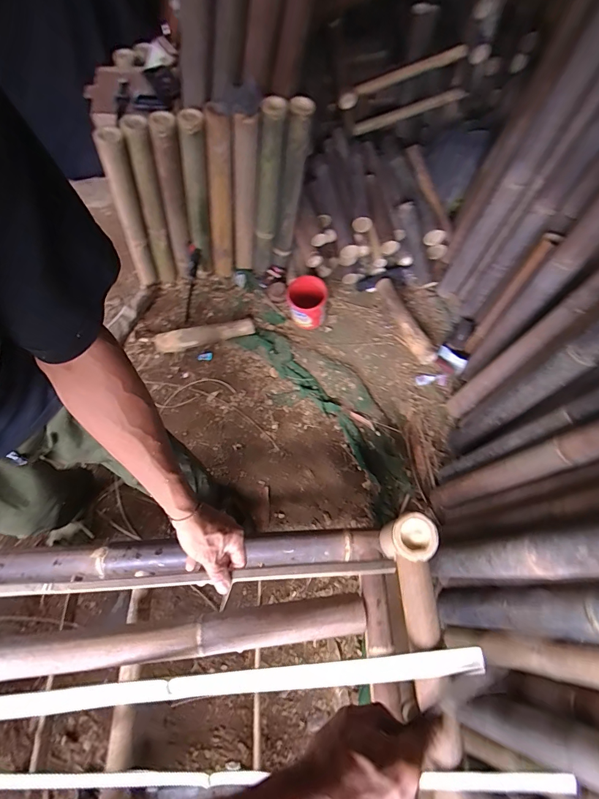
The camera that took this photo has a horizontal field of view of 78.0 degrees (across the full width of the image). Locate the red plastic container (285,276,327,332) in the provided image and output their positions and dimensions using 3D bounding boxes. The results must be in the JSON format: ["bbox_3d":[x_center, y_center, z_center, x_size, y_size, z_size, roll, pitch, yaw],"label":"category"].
[{"bbox_3d":[0.024,-0.368,1.412,0.155,0.149,0.147,-1,65,3],"label":"red plastic container"}]

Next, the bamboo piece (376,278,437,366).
[{"bbox_3d":[0.406,-0.313,1.423,0.082,0.050,0.411,-18,65,-5],"label":"bamboo piece"}]

